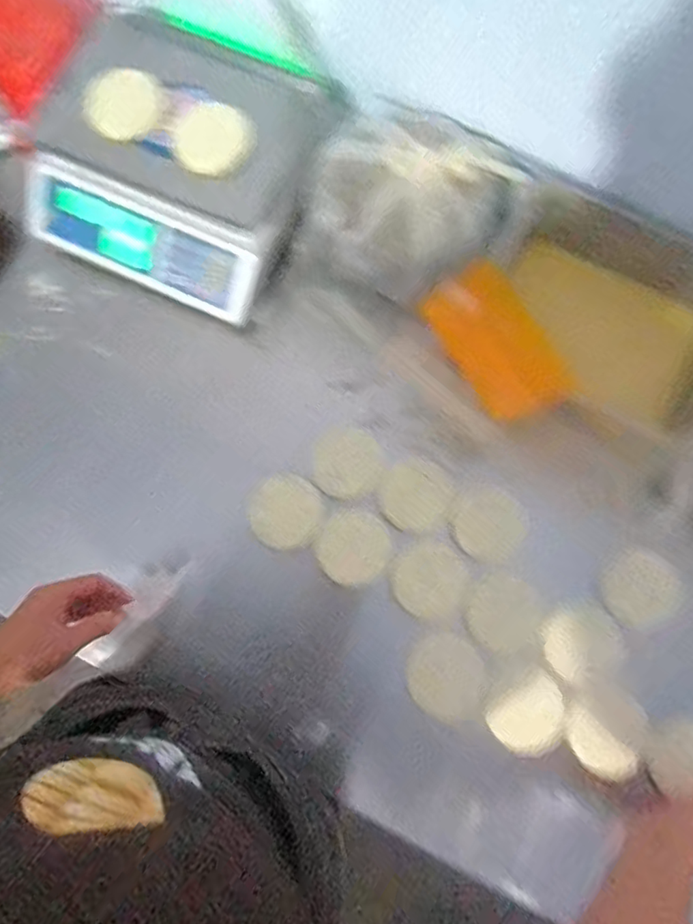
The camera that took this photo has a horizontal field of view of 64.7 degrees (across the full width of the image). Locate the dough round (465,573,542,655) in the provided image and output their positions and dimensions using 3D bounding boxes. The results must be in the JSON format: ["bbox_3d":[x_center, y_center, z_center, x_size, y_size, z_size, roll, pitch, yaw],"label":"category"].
[{"bbox_3d":[0.203,0.196,0.708,0.093,0.004,0.088,0,80,0],"label":"dough round"}]

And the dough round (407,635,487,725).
[{"bbox_3d":[0.128,0.274,0.695,0.097,0.008,0.097,0,80,0],"label":"dough round"}]

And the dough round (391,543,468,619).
[{"bbox_3d":[0.109,0.155,0.709,0.089,0.009,0.093,0,80,0],"label":"dough round"}]

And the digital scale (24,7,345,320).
[{"bbox_3d":[-0.236,-0.400,0.745,0.392,0.140,0.328,24,81,4],"label":"digital scale"}]

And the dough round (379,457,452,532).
[{"bbox_3d":[0.091,0.042,0.719,0.085,0.015,0.094,40,82,7],"label":"dough round"}]

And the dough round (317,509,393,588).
[{"bbox_3d":[0.010,0.114,0.723,0.090,0.018,0.094,0,80,0],"label":"dough round"}]

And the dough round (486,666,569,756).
[{"bbox_3d":[0.227,0.308,0.675,0.086,0.009,0.099,40,82,7],"label":"dough round"}]

